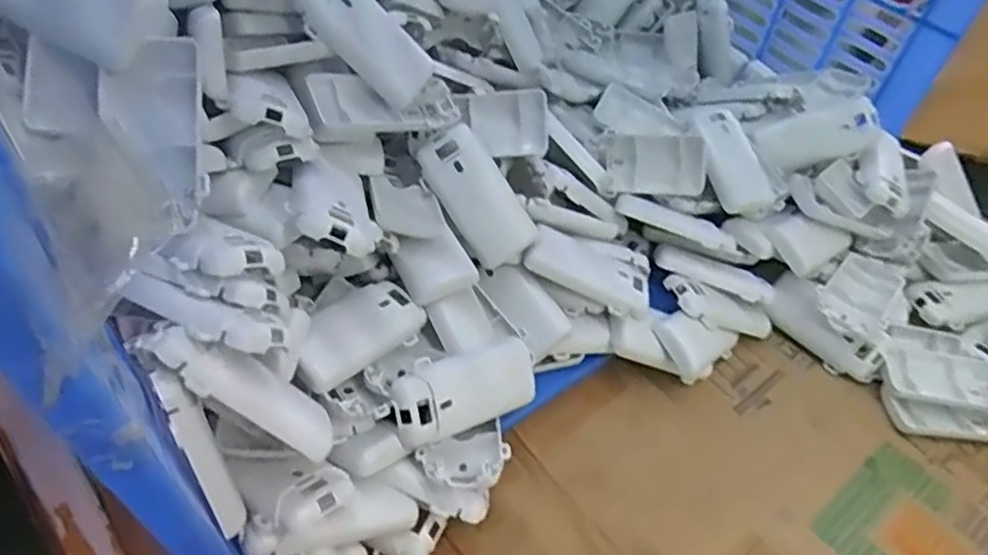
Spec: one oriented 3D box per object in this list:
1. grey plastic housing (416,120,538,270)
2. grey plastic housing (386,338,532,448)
[{"bbox_3d":[-0.011,-0.054,0.469,0.040,0.035,0.095,-40,104,-32],"label":"grey plastic housing"},{"bbox_3d":[-0.016,0.067,0.420,0.096,0.038,0.033,-14,49,-34],"label":"grey plastic housing"}]

